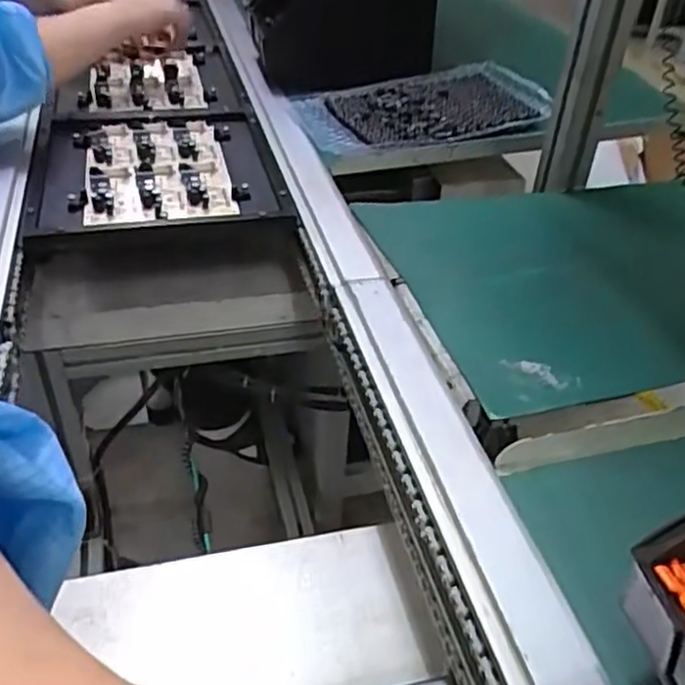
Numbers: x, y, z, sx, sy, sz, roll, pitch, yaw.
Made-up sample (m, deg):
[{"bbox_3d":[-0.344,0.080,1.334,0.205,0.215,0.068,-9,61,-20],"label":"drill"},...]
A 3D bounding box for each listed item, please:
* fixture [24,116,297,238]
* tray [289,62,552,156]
[{"bbox_3d":[-0.190,-0.180,0.723,0.231,0.030,0.262,-9,44,-14],"label":"fixture"},{"bbox_3d":[0.102,-0.289,0.866,0.300,0.040,0.208,-18,47,-22],"label":"tray"}]

